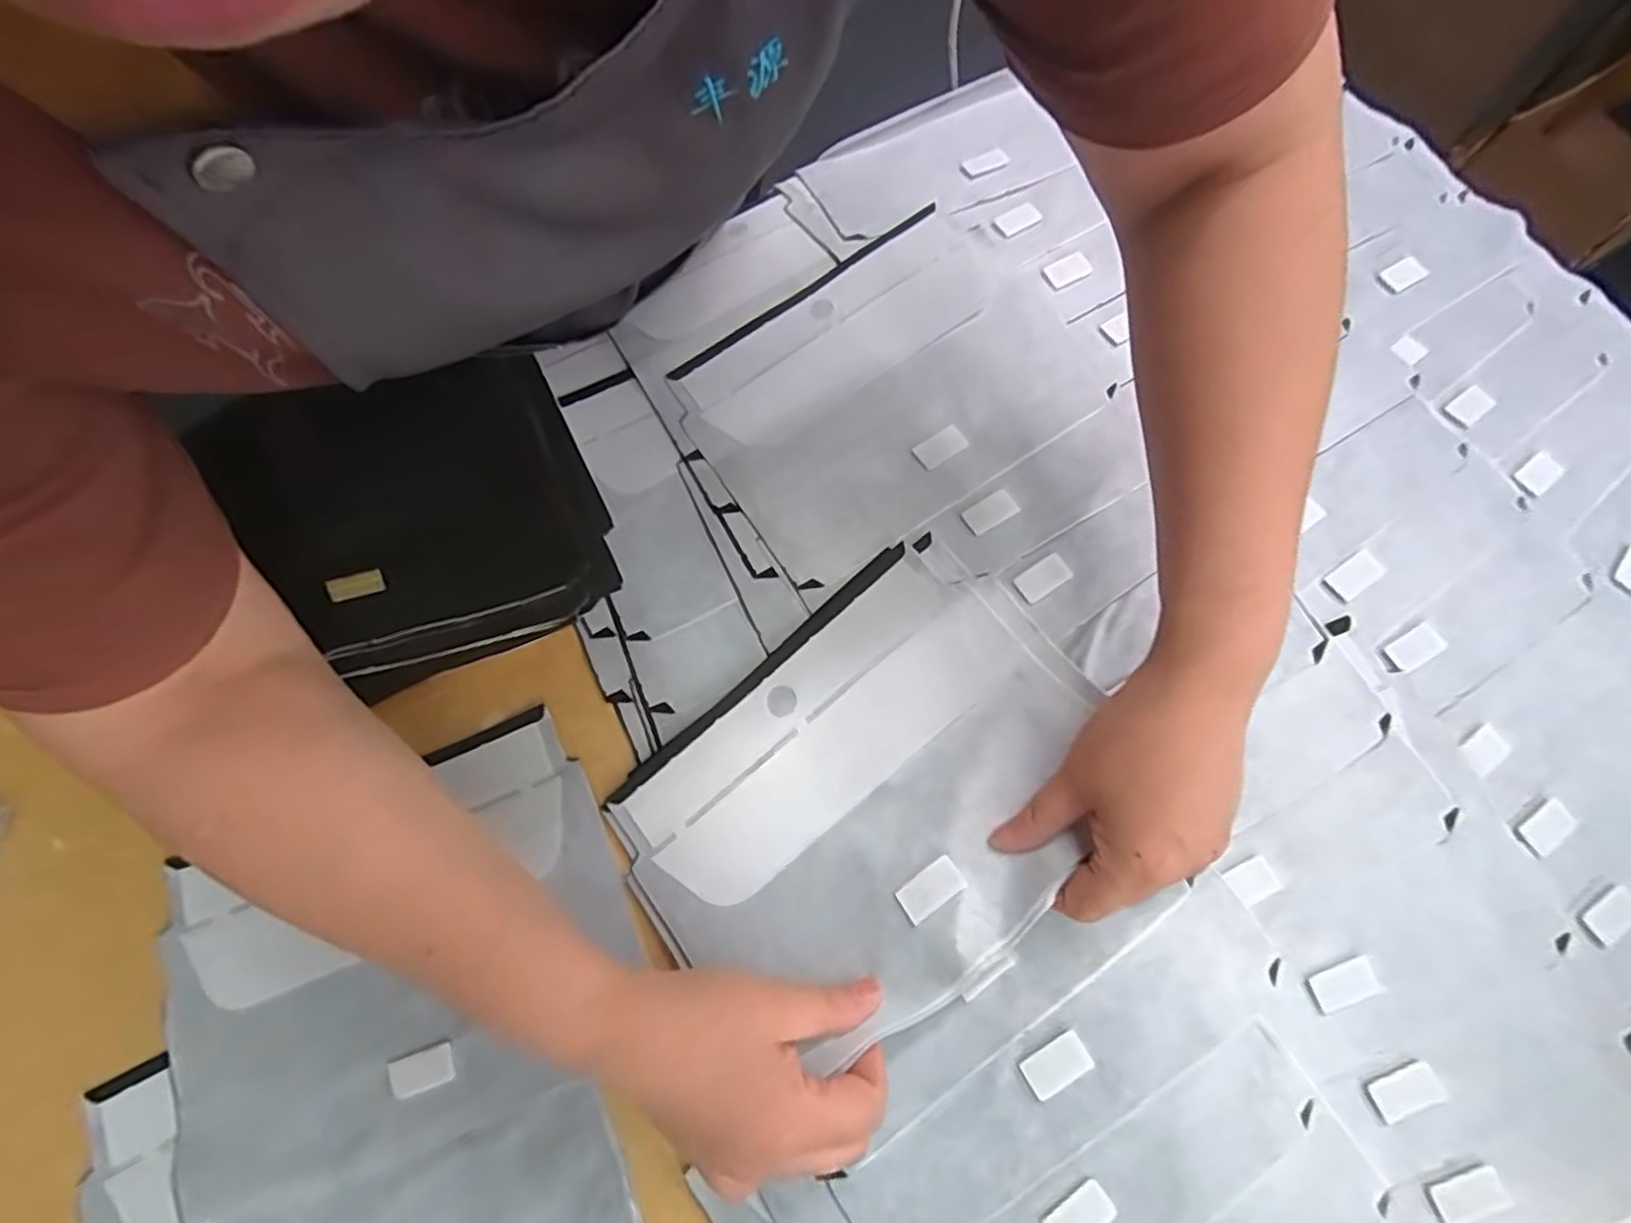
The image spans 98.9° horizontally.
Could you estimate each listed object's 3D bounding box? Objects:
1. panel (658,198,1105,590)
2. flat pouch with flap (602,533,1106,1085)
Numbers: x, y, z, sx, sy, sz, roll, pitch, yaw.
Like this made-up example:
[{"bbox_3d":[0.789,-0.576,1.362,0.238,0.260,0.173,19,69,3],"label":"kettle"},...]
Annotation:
[{"bbox_3d":[0.043,-0.153,0.470,0.246,0.027,0.196,-33,74,-9],"label":"panel"},{"bbox_3d":[0.030,0.097,0.381,0.257,0.025,0.192,-41,62,-4],"label":"flat pouch with flap"}]

